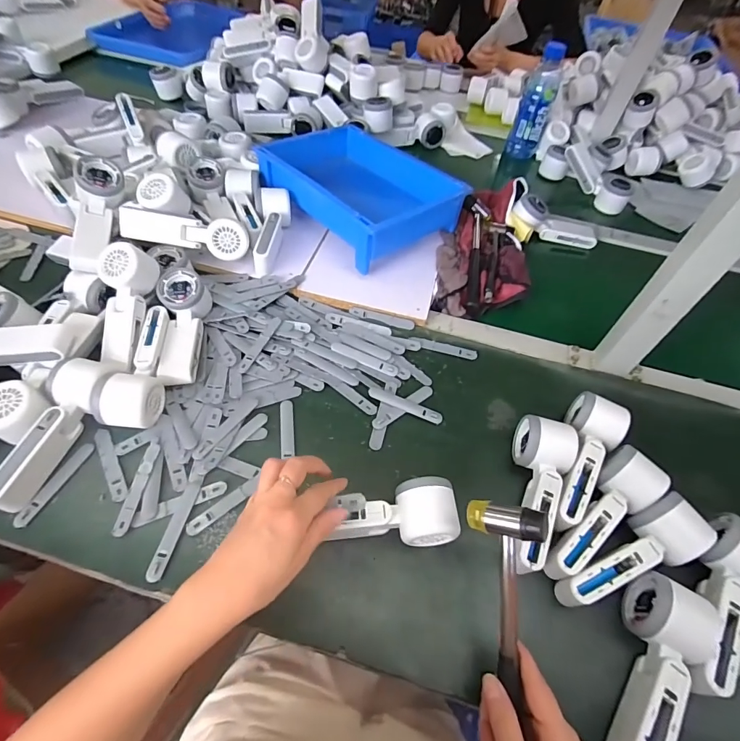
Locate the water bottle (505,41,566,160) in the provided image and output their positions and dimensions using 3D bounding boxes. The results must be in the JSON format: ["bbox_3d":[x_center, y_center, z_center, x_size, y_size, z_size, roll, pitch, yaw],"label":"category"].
[{"bbox_3d":[0.362,-0.577,0.878,0.072,0.201,0.082,24,57,11],"label":"water bottle"}]

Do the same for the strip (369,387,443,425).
[{"bbox_3d":[0.044,0.043,0.508,0.095,0.006,0.019,22,57,10],"label":"strip"}]

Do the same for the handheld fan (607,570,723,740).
[{"bbox_3d":[0.242,0.256,0.335,0.063,0.048,0.163,29,58,14],"label":"handheld fan"}]

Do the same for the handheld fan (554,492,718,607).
[{"bbox_3d":[0.252,0.178,0.399,0.167,0.048,0.058,-17,57,-17],"label":"handheld fan"}]

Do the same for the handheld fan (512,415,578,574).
[{"bbox_3d":[0.181,0.129,0.425,0.053,0.060,0.162,14,56,5],"label":"handheld fan"}]

